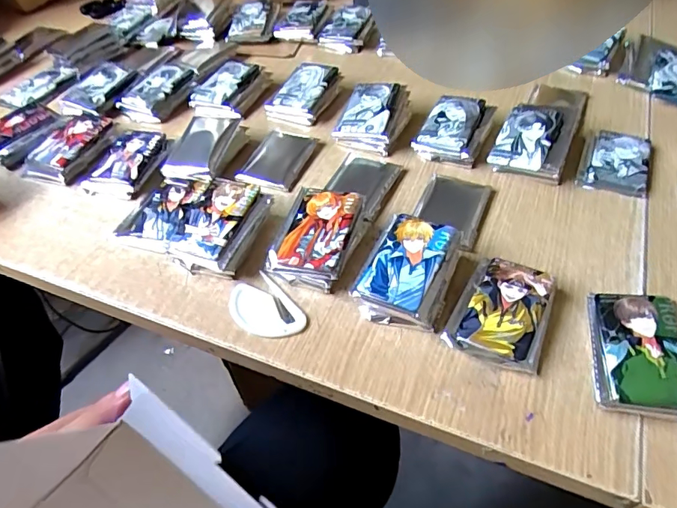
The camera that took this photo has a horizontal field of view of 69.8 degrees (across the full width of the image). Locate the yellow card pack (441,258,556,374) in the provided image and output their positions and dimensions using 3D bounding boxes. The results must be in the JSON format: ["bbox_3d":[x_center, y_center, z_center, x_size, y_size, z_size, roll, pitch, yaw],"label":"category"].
[{"bbox_3d":[0.132,0.045,0.391,0.070,0.024,0.088,19,54,16],"label":"yellow card pack"}]

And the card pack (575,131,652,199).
[{"bbox_3d":[0.292,-0.096,0.510,0.064,0.012,0.090,19,54,16],"label":"card pack"}]

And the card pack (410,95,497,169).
[{"bbox_3d":[0.129,-0.139,0.541,0.068,0.032,0.084,20,55,17],"label":"card pack"}]

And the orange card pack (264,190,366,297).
[{"bbox_3d":[-0.020,-0.017,0.436,0.067,0.041,0.088,14,53,13],"label":"orange card pack"}]

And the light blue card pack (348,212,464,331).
[{"bbox_3d":[0.058,0.014,0.408,0.068,0.040,0.086,18,54,15],"label":"light blue card pack"}]

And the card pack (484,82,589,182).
[{"bbox_3d":[0.208,-0.121,0.513,0.074,0.043,0.103,22,55,18],"label":"card pack"}]

